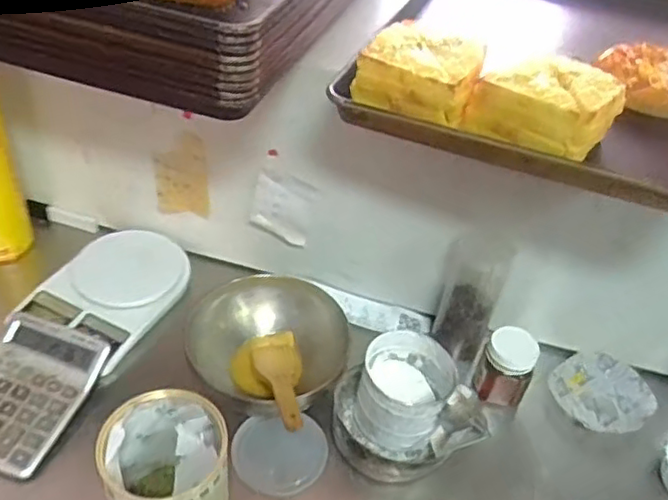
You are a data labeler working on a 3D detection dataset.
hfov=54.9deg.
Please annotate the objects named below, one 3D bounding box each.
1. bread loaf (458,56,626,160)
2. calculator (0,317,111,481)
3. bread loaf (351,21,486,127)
[{"bbox_3d":[0.210,-0.145,0.645,0.136,0.069,0.098,24,44,18],"label":"bread loaf"},{"bbox_3d":[-0.381,0.175,0.799,0.132,0.024,0.190,26,56,-3],"label":"calculator"},{"bbox_3d":[0.088,-0.187,0.669,0.122,0.059,0.109,16,42,10],"label":"bread loaf"}]

